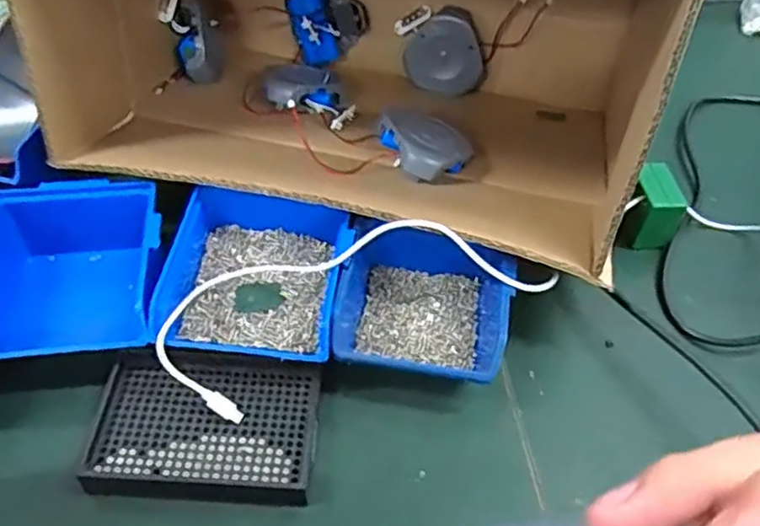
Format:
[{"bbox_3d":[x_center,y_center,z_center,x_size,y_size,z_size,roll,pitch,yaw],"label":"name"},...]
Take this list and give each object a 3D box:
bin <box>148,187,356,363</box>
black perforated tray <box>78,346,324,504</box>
[{"bbox_3d":[-0.083,0.008,0.473,0.118,0.054,0.134,8,50,4],"label":"bin"},{"bbox_3d":[-0.108,0.101,0.428,0.135,0.025,0.101,4,49,0],"label":"black perforated tray"}]

